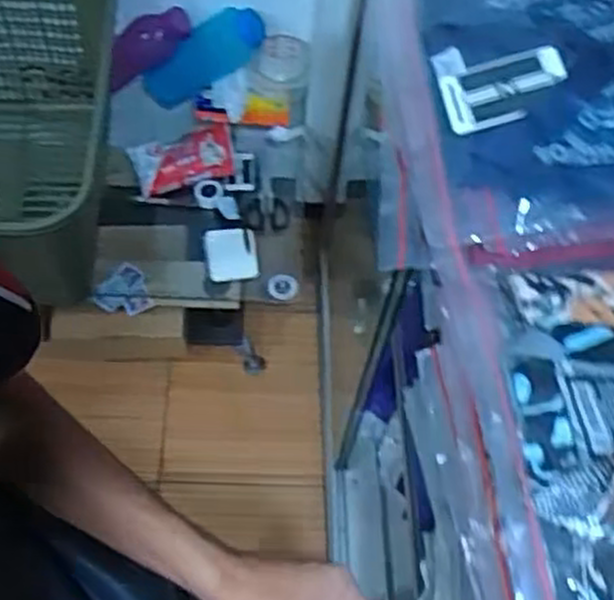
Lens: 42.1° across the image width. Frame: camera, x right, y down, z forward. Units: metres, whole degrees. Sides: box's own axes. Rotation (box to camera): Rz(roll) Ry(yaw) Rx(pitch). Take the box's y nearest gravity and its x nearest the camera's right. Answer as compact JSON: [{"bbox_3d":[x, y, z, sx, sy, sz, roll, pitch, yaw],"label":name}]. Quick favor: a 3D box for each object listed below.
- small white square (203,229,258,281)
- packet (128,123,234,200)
[{"bbox_3d":[-0.133,-0.080,1.403,0.097,0.026,0.090,-3,83,-28],"label":"small white square"},{"bbox_3d":[-0.222,-0.255,1.478,0.194,0.058,0.086,-17,63,-12],"label":"packet"}]

